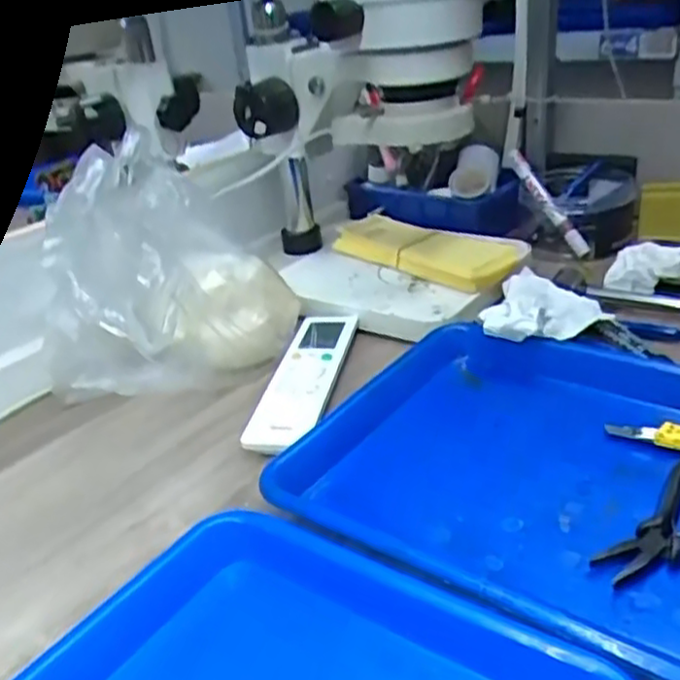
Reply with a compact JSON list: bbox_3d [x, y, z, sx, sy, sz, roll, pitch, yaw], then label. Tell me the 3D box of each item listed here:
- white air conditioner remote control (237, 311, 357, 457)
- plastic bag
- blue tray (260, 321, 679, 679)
[{"bbox_3d":[-0.027,0.028,0.582,0.054,0.019,0.193,-1,29,12],"label":"white air conditioner remote control"},{"bbox_3d":[-0.131,-0.051,0.571,0.112,0.191,0.197,14,35,35],"label":"plastic bag"},{"bbox_3d":[0.147,0.078,0.429,0.321,0.033,0.243,14,36,35],"label":"blue tray"}]

